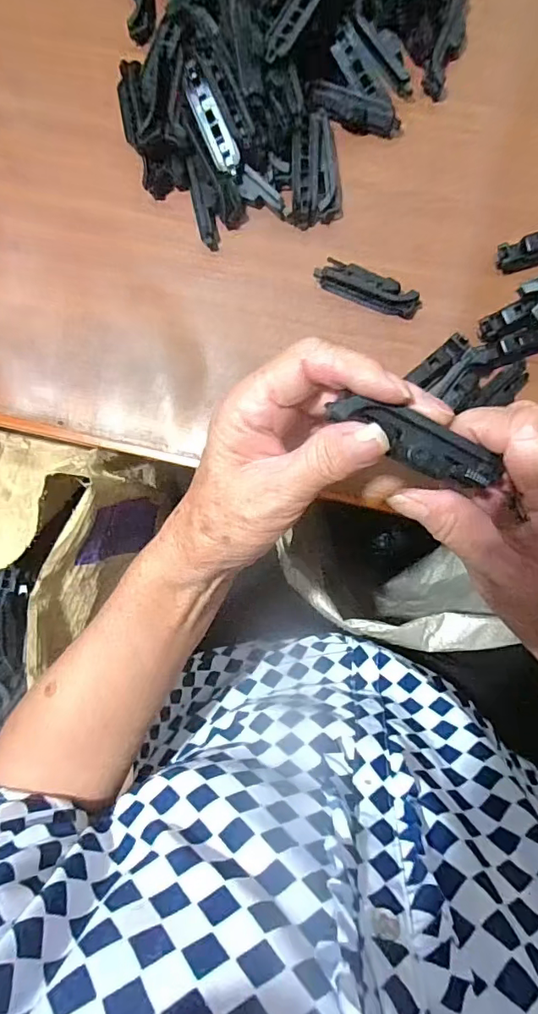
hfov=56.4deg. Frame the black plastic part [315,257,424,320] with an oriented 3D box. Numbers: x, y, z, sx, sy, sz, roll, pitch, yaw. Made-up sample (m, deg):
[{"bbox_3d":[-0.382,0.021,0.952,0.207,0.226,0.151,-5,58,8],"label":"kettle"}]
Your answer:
[{"bbox_3d":[0.071,-0.156,0.361,0.076,0.015,0.021,24,93,4],"label":"black plastic part"}]

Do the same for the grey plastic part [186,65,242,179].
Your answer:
[{"bbox_3d":[-0.040,-0.267,0.348,0.018,0.006,0.065,-25,104,5],"label":"grey plastic part"}]

